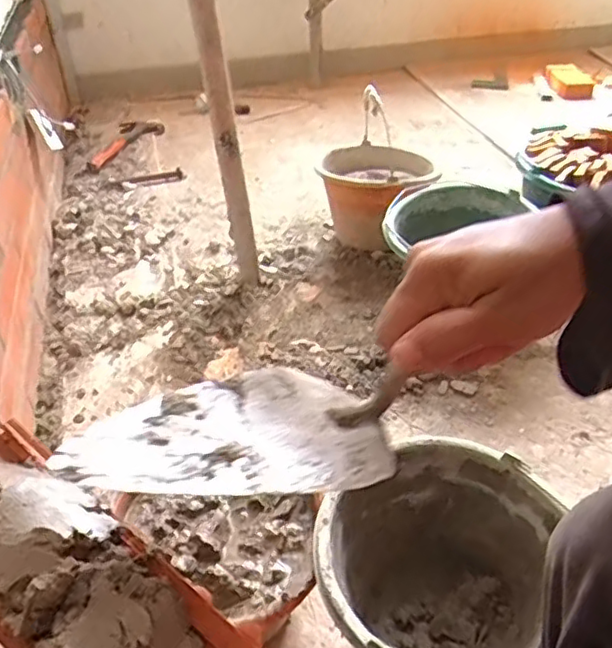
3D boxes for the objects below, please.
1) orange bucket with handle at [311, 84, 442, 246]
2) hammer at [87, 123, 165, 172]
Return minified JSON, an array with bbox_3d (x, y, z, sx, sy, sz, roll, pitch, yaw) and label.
[{"bbox_3d":[0.145,-0.297,1.294,0.231,0.285,0.240,4,40,7],"label":"orange bucket with handle"},{"bbox_3d":[-0.520,-0.533,1.792,0.141,0.049,0.293,4,40,7],"label":"hammer"}]

